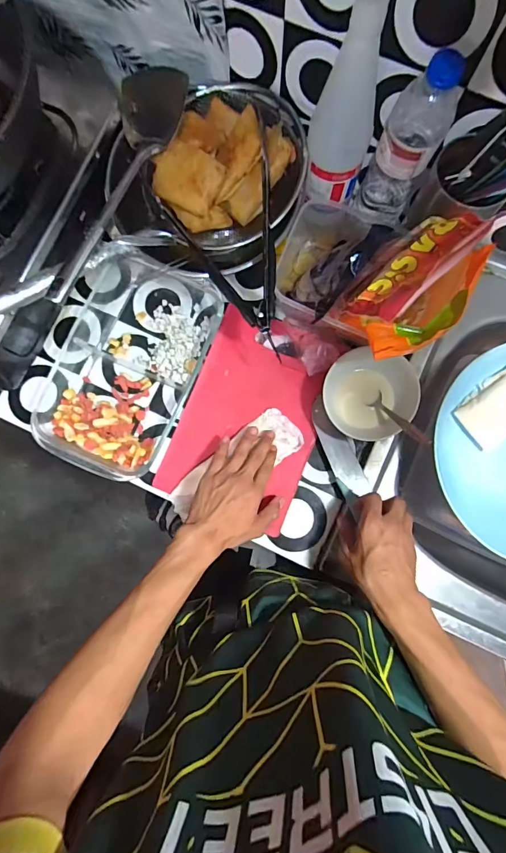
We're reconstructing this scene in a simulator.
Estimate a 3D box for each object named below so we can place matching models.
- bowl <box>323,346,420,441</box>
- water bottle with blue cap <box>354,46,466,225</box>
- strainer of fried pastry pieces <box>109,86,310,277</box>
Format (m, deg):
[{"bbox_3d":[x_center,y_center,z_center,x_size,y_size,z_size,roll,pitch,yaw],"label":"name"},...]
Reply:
[{"bbox_3d":[0.147,-0.041,0.505,0.112,0.045,0.104,0,83,1],"label":"bowl"},{"bbox_3d":[0.171,-0.311,0.444,0.060,0.188,0.063,0,83,1],"label":"water bottle with blue cap"},{"bbox_3d":[-0.060,-0.307,0.491,0.233,0.062,0.229,15,83,3],"label":"strainer of fried pastry pieces"}]

